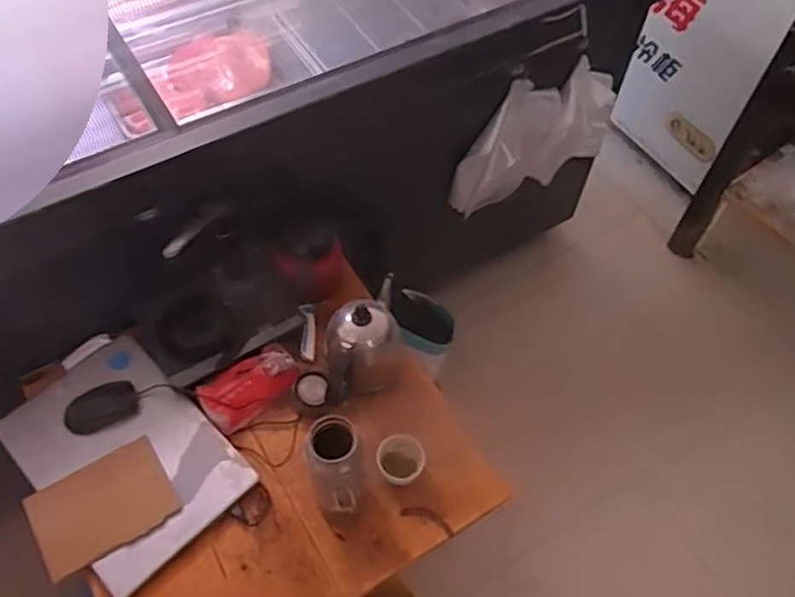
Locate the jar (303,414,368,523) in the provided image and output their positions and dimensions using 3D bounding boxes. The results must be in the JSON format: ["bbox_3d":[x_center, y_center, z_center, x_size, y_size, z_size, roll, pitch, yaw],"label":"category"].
[{"bbox_3d":[-0.076,0.231,0.909,0.079,0.222,0.092,-12,59,-9],"label":"jar"}]

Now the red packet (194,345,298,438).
[{"bbox_3d":[-0.233,0.143,1.050,0.156,0.062,0.077,-30,64,-19],"label":"red packet"}]

